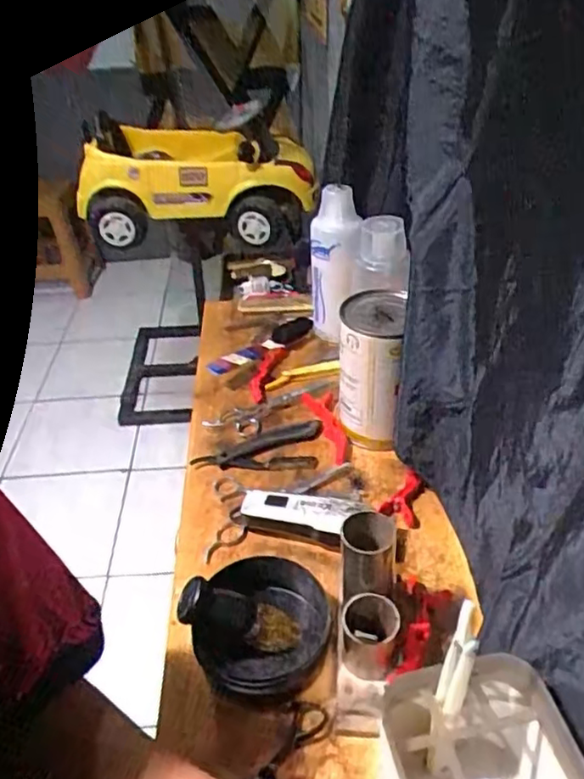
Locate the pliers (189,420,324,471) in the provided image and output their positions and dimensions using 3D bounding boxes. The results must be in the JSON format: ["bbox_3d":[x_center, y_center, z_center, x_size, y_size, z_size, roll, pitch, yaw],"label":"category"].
[{"bbox_3d":[-0.033,0.061,0.634,0.130,0.009,0.061,-4,36,-2],"label":"pliers"}]

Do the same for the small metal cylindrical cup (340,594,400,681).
[{"bbox_3d":[0.053,0.172,0.425,0.037,0.050,0.035,1,37,5],"label":"small metal cylindrical cup"}]

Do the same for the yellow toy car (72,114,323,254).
[{"bbox_3d":[-0.268,-0.599,1.801,0.652,0.292,0.305,-1,36,2],"label":"yellow toy car"}]

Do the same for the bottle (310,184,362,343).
[{"bbox_3d":[0.053,-0.146,0.739,0.062,0.180,0.050,8,38,13],"label":"bottle"}]

